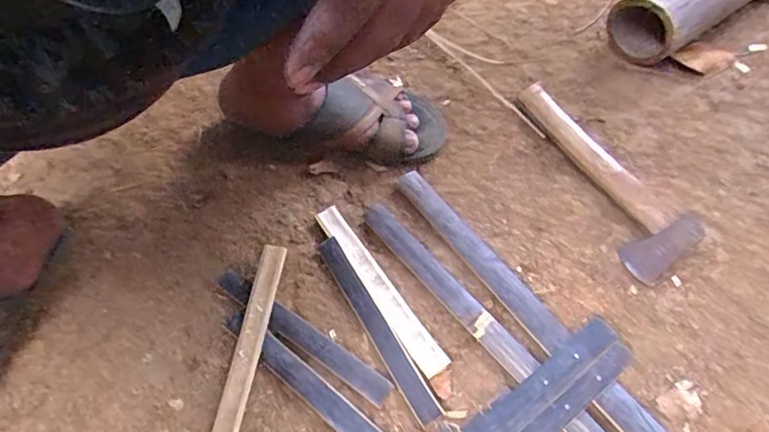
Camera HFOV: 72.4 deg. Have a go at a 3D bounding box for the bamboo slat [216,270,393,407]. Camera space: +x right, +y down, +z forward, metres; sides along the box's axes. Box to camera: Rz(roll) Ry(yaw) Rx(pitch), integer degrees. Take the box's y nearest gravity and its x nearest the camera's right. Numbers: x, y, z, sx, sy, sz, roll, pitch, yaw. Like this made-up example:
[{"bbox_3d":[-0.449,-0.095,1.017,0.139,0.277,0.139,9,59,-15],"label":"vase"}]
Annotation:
[{"bbox_3d":[-0.086,0.119,0.531,0.213,0.005,0.028,31,64,18],"label":"bamboo slat"}]

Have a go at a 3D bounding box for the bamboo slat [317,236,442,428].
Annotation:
[{"bbox_3d":[-0.011,0.110,0.534,0.023,0.011,0.215,-27,62,-15],"label":"bamboo slat"}]

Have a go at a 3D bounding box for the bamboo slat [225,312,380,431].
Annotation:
[{"bbox_3d":[-0.072,0.162,0.504,0.212,0.009,0.028,36,65,20],"label":"bamboo slat"}]

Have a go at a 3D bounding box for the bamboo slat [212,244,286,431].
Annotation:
[{"bbox_3d":[-0.133,0.129,0.514,0.025,0.008,0.212,9,67,3],"label":"bamboo slat"}]

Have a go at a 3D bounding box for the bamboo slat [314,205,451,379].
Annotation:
[{"bbox_3d":[-0.007,0.074,0.555,0.027,0.013,0.215,-30,63,-17],"label":"bamboo slat"}]

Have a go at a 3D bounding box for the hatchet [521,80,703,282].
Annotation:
[{"bbox_3d":[0.264,-0.057,0.629,0.089,0.024,0.277,-18,60,-11],"label":"hatchet"}]

